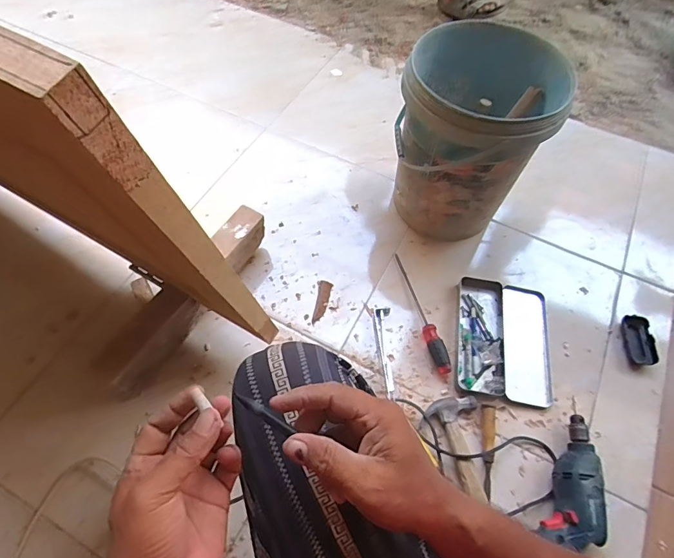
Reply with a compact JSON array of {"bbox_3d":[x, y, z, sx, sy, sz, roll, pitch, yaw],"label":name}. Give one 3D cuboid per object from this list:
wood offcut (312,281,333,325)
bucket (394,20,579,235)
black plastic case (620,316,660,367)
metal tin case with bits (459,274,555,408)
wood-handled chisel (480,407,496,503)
[{"bbox_3d":[-0.032,0.052,0.934,0.033,0.004,0.106,7,60,1],"label":"wood offcut"},{"bbox_3d":[0.282,-0.311,0.924,0.288,0.329,0.309,21,61,9],"label":"bucket"},{"bbox_3d":[0.641,0.128,0.890,0.055,0.020,0.105,2,60,-2],"label":"black plastic case"},{"bbox_3d":[0.355,0.121,0.889,0.191,0.027,0.258,8,60,2],"label":"metal tin case with bits"},{"bbox_3d":[0.277,0.311,0.774,0.029,0.021,0.161,12,60,4],"label":"wood-handled chisel"}]

